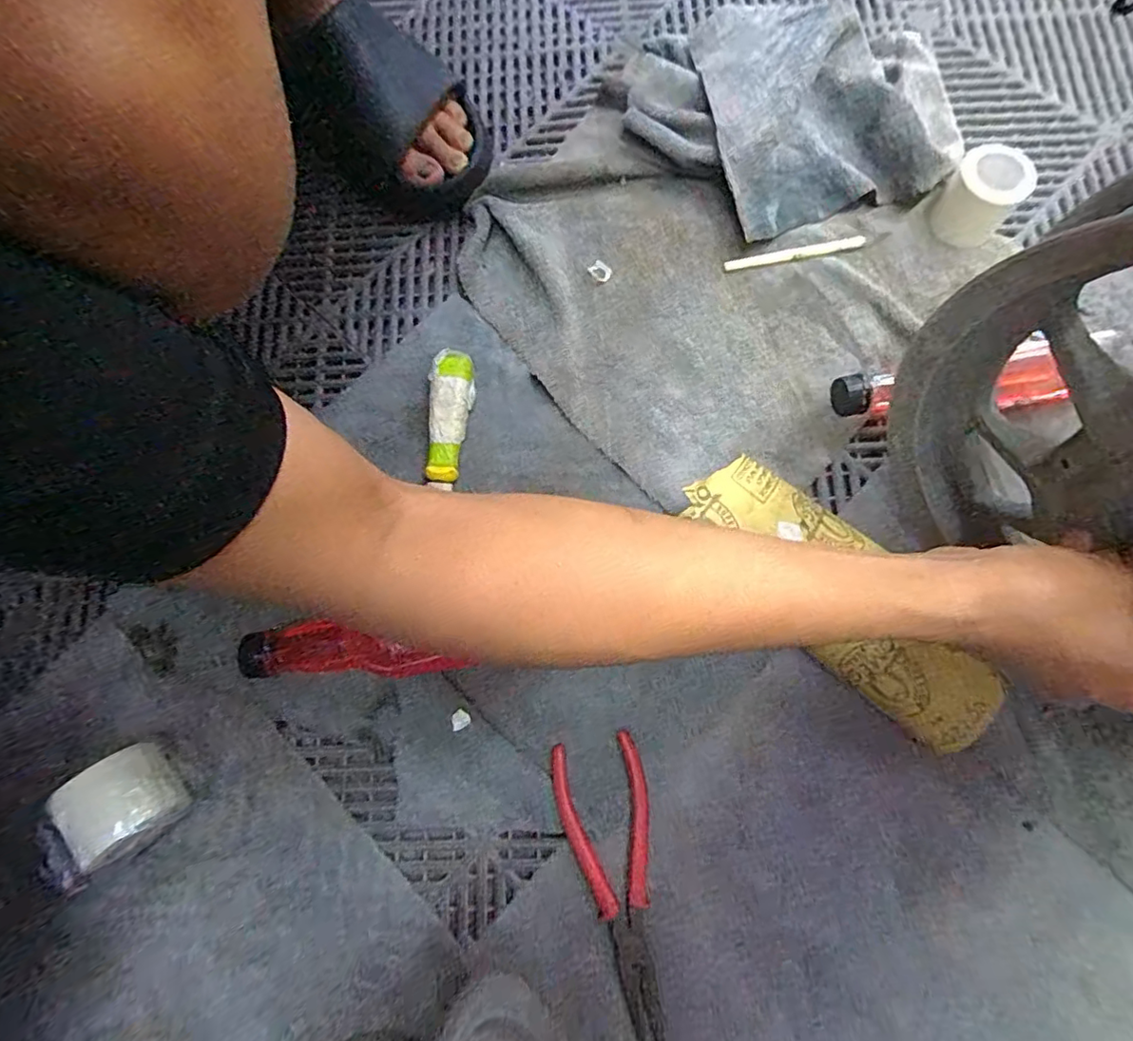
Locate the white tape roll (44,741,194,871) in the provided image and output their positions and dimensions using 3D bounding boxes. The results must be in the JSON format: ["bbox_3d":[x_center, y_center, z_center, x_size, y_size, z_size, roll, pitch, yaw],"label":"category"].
[{"bbox_3d":[-0.296,0.190,0.390,0.058,0.058,0.056,-36,78,-5],"label":"white tape roll"}]

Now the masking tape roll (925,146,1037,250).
[{"bbox_3d":[0.333,-0.261,0.473,0.055,0.053,0.054,-1,77,3],"label":"masking tape roll"}]

